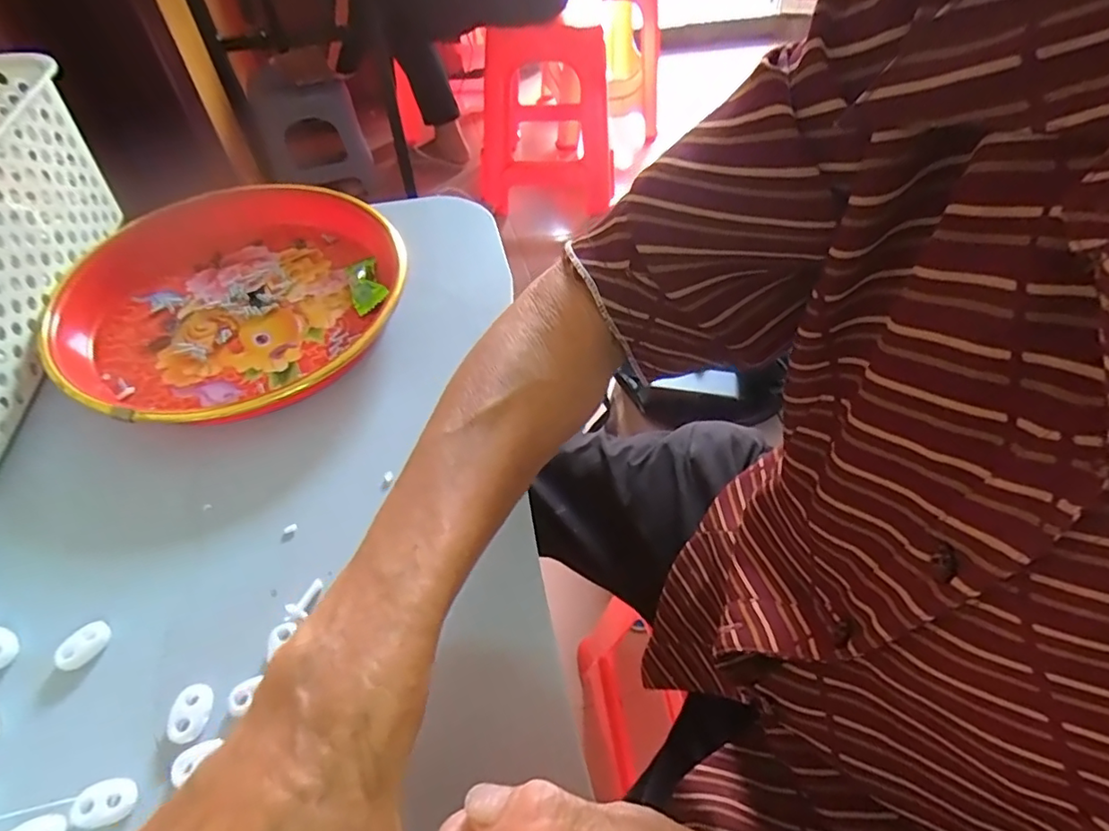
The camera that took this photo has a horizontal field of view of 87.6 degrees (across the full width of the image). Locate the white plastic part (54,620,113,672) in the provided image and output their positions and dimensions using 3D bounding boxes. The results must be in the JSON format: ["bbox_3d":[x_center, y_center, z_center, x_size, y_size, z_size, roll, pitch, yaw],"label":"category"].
[{"bbox_3d":[-0.215,0.105,0.263,0.022,0.006,0.016,-36,60,-25],"label":"white plastic part"}]

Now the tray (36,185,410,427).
[{"bbox_3d":[-0.205,-0.076,0.379,0.205,0.041,0.203,0,51,0],"label":"tray"}]

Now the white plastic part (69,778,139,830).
[{"bbox_3d":[-0.176,0.152,0.226,0.023,0.004,0.015,-10,52,-8],"label":"white plastic part"}]

